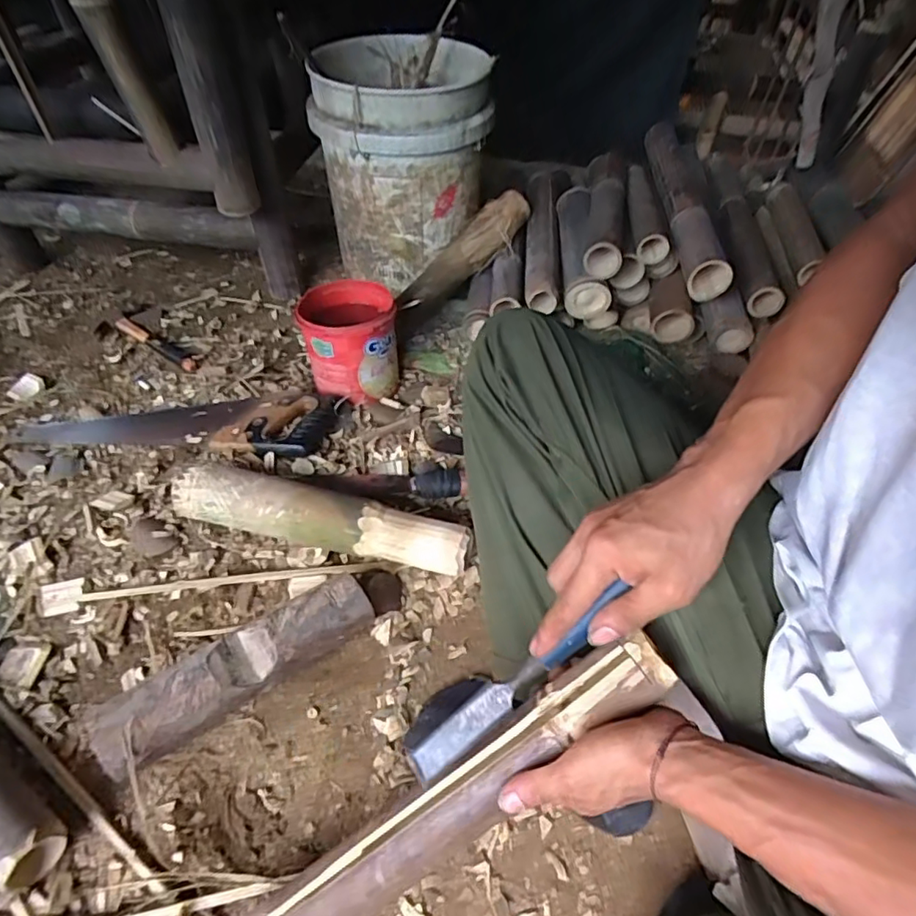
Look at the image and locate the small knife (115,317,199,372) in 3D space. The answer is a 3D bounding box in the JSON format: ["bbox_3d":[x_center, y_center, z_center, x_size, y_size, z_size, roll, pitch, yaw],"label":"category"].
[{"bbox_3d":[-0.535,-0.205,1.013,0.233,0.012,0.028,30,52,23],"label":"small knife"}]

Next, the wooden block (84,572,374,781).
[{"bbox_3d":[-0.218,0.214,0.587,0.274,0.060,0.070,-26,53,-26],"label":"wooden block"}]

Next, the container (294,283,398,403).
[{"bbox_3d":[-0.164,-0.171,0.877,0.138,0.141,0.153,-7,47,-10],"label":"container"}]

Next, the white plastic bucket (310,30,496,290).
[{"bbox_3d":[-0.095,-0.537,1.038,0.274,0.331,0.317,-1,46,-5],"label":"white plastic bucket"}]

